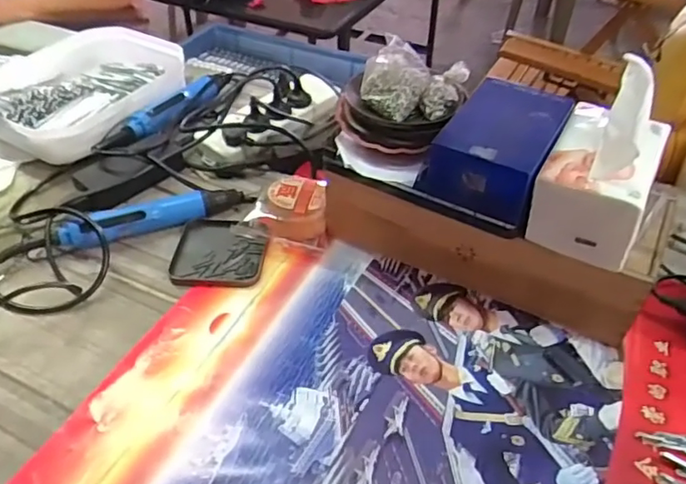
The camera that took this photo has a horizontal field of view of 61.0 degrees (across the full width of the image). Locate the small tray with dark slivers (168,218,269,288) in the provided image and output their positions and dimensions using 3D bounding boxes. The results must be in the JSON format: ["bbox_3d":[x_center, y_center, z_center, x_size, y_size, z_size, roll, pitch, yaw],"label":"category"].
[{"bbox_3d":[-0.140,0.010,0.671,0.104,0.010,0.105,2,44,3],"label":"small tray with dark slivers"}]

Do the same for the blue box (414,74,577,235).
[{"bbox_3d":[0.144,-0.091,0.553,0.101,0.075,0.135,21,48,21],"label":"blue box"}]

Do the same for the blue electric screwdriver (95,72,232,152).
[{"bbox_3d":[-0.238,-0.188,0.819,0.043,0.033,0.254,25,49,24],"label":"blue electric screwdriver"}]

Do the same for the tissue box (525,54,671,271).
[{"bbox_3d":[0.234,-0.075,0.515,0.091,0.132,0.135,21,48,21],"label":"tissue box"}]

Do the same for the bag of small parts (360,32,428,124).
[{"bbox_3d":[0.050,-0.163,0.562,0.065,0.054,0.079,4,44,5],"label":"bag of small parts"}]

